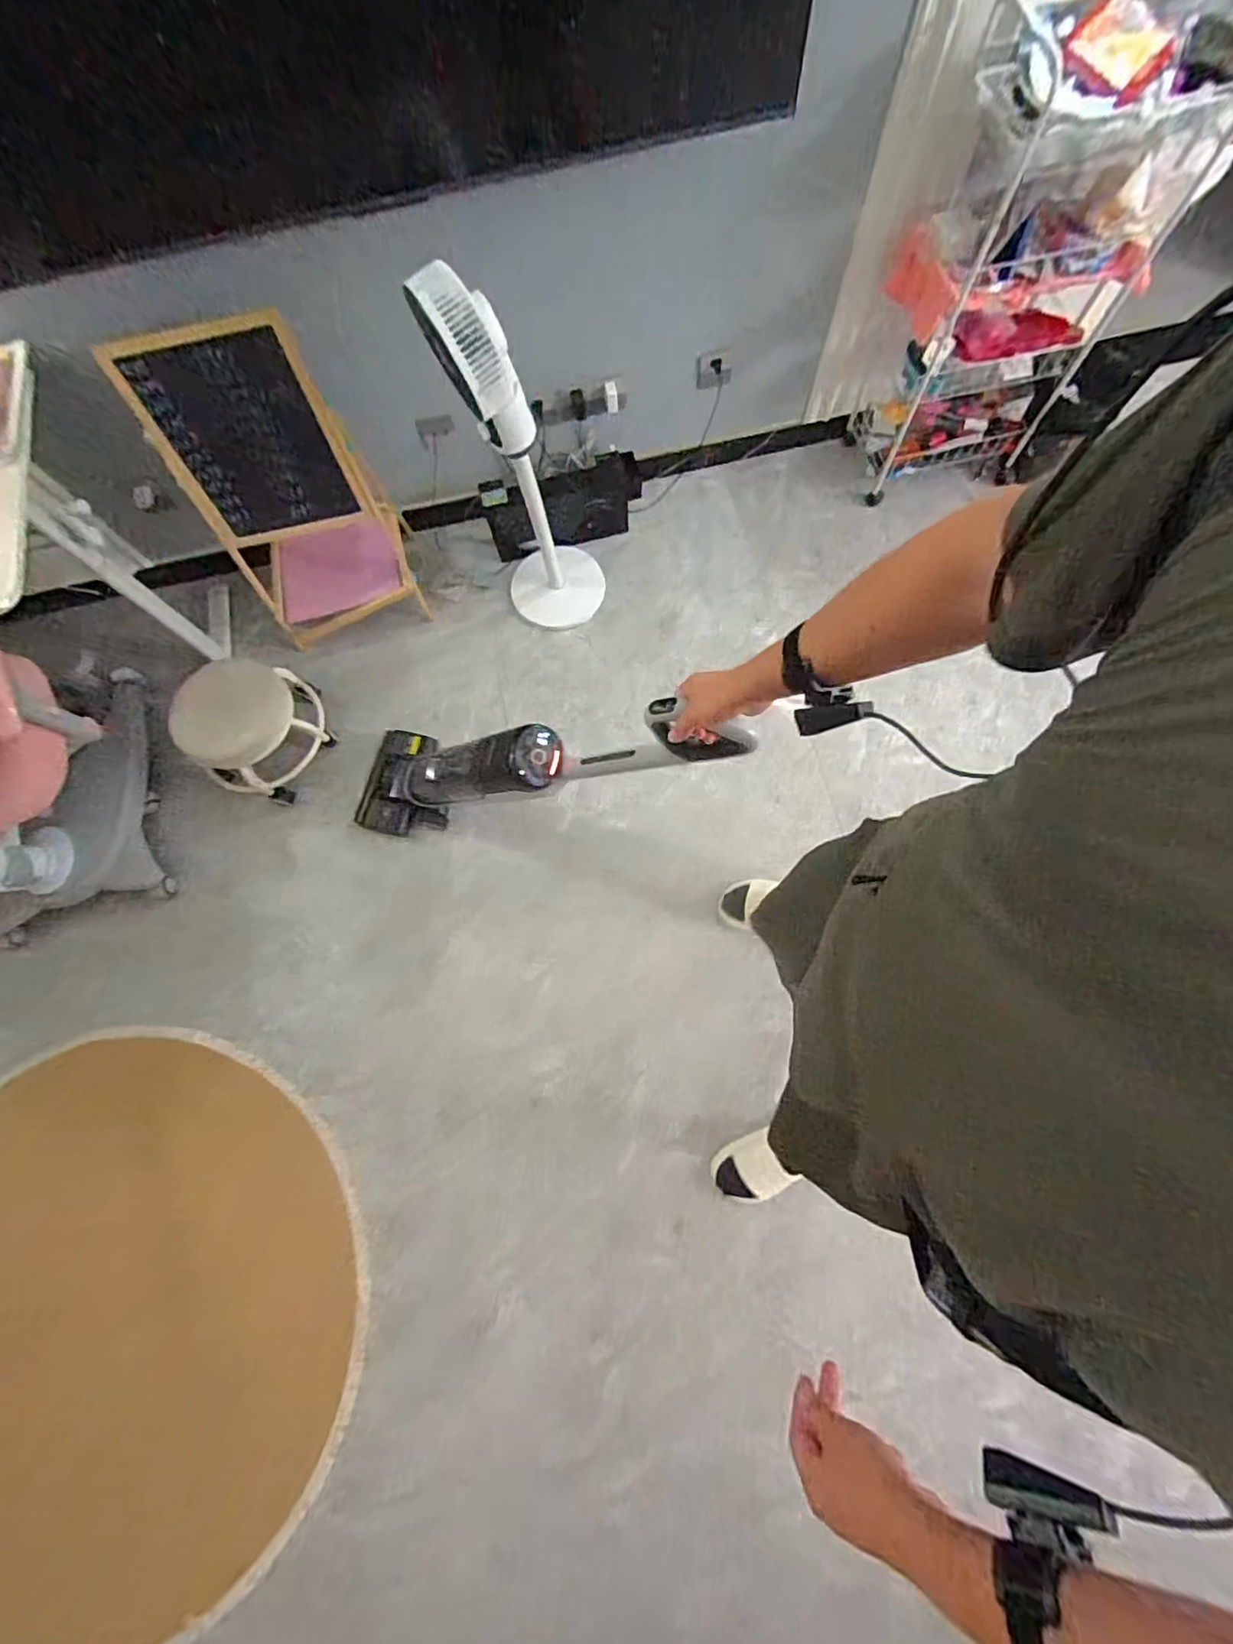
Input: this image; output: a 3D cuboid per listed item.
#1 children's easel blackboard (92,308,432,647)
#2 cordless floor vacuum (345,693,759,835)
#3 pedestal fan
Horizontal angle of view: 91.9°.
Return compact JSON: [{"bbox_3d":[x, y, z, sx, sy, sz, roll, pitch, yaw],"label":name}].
[{"bbox_3d":[-0.869,-0.849,1.566,0.455,0.694,0.313,-13,74,-2],"label":"children's easel blackboard"},{"bbox_3d":[-0.259,-0.114,1.265,0.175,1.210,0.264,28,72,-34],"label":"cordless floor vacuum"},{"bbox_3d":[-0.197,-0.828,1.431,0.293,0.906,0.275,-7,74,0],"label":"pedestal fan"}]

